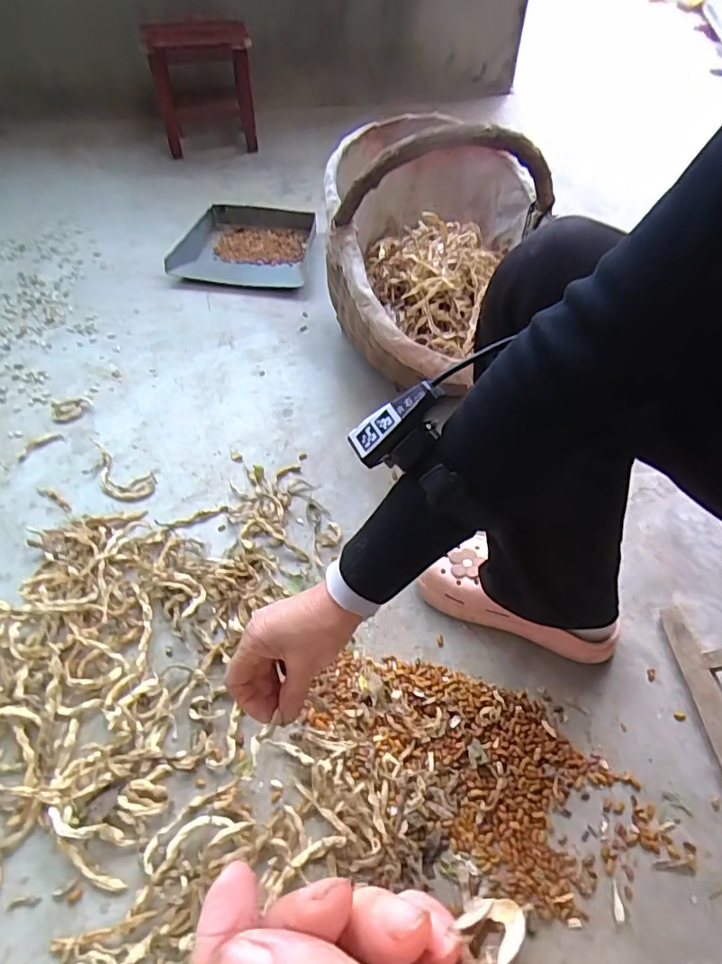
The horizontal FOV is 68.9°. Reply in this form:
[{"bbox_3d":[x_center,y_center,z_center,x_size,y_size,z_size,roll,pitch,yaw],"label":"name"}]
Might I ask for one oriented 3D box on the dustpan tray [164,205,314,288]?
[{"bbox_3d":[-0.258,-0.532,1.188,0.294,0.047,0.274,5,53,3],"label":"dustpan tray"}]

